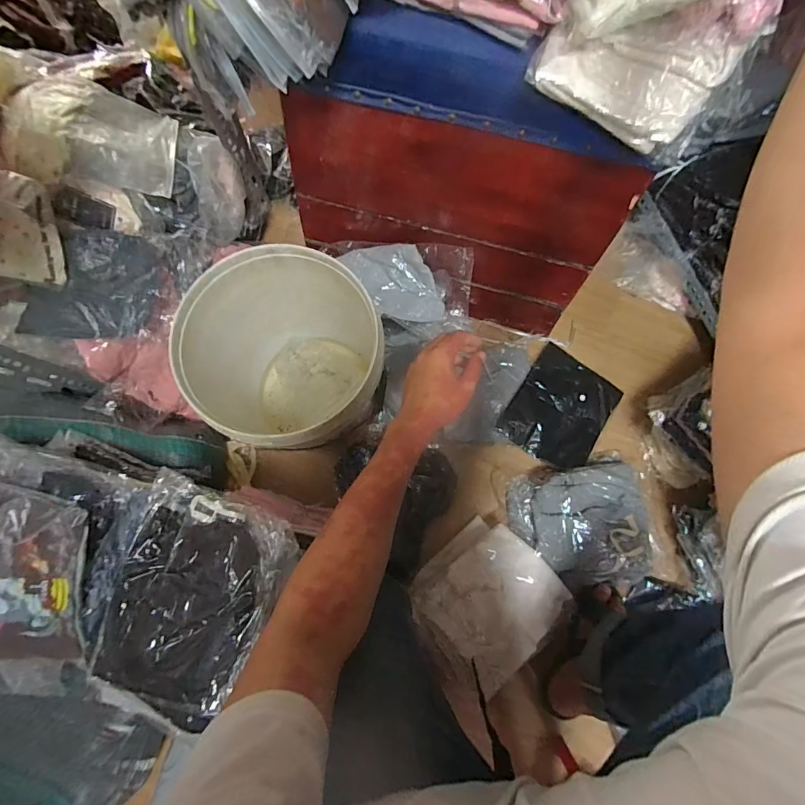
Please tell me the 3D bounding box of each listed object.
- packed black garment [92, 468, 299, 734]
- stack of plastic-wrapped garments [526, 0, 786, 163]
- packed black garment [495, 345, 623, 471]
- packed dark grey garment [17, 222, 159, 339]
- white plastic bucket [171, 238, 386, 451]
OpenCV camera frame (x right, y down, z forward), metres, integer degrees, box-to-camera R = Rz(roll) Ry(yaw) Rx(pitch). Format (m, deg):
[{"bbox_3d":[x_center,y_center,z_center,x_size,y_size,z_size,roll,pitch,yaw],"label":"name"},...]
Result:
[{"bbox_3d":[-0.291,0.243,0.541,0.233,0.063,0.257,23,78,4],"label":"packed black garment"},{"bbox_3d":[0.292,-0.413,0.464,0.227,0.190,0.054,20,44,-14],"label":"stack of plastic-wrapped garments"},{"bbox_3d":[0.360,0.012,0.931,0.202,0.022,0.255,34,79,7],"label":"packed black garment"},{"bbox_3d":[-0.553,-0.207,0.742,0.232,0.051,0.204,11,77,1],"label":"packed dark grey garment"},{"bbox_3d":[-0.201,-0.052,0.769,0.310,0.357,0.298,0,77,-1],"label":"white plastic bucket"}]

